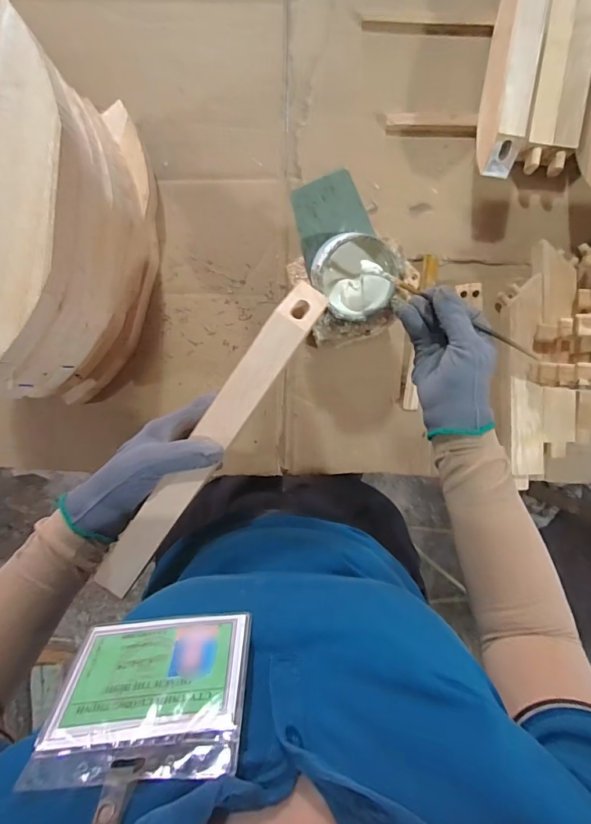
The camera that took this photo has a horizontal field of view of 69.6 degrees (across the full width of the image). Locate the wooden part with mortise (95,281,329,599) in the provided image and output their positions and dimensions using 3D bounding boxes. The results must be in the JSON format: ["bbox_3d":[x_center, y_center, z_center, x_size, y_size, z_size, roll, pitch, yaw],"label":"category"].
[{"bbox_3d":[-0.072,0.026,0.364,0.035,0.029,0.309,35,96,0],"label":"wooden part with mortise"}]

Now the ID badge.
[{"bbox_3d":[-0.077,0.147,0.228,0.100,0.083,0.005,-6,115,2],"label":"ID badge"}]

